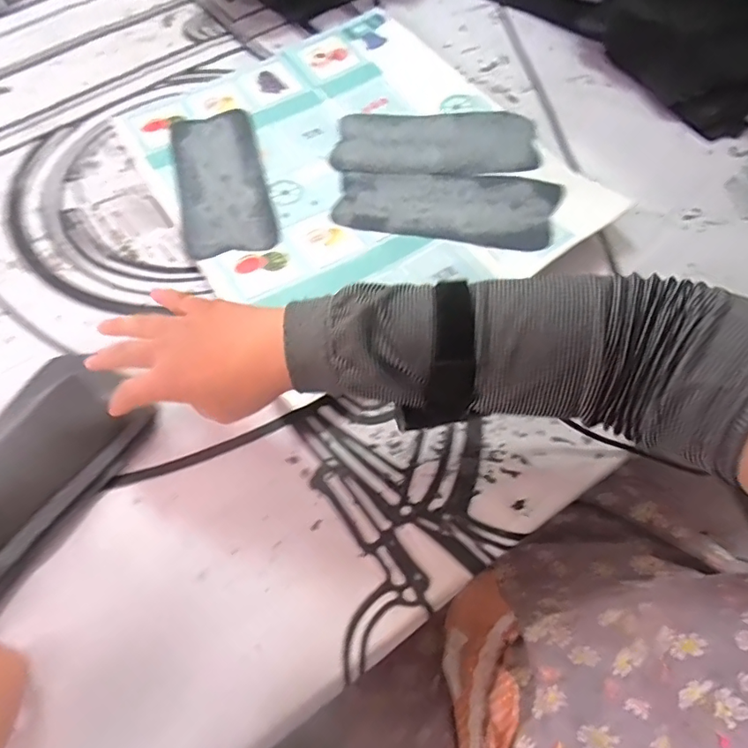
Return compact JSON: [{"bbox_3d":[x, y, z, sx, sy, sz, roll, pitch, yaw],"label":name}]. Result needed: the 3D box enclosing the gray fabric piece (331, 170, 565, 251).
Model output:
[{"bbox_3d":[0.074,-0.181,0.536,0.226,0.013,0.094,13,68,13],"label":"gray fabric piece"}]

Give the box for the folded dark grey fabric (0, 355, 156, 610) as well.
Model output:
[{"bbox_3d":[-0.279,0.083,0.398,0.112,0.020,0.200,22,64,12],"label":"folded dark grey fabric"}]

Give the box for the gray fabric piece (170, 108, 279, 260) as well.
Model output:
[{"bbox_3d":[-0.173,-0.222,0.568,0.094,0.006,0.233,-15,63,-7],"label":"gray fabric piece"}]

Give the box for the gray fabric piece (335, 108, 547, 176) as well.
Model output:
[{"bbox_3d":[0.069,-0.276,0.587,0.225,0.018,0.114,2,62,3],"label":"gray fabric piece"}]

